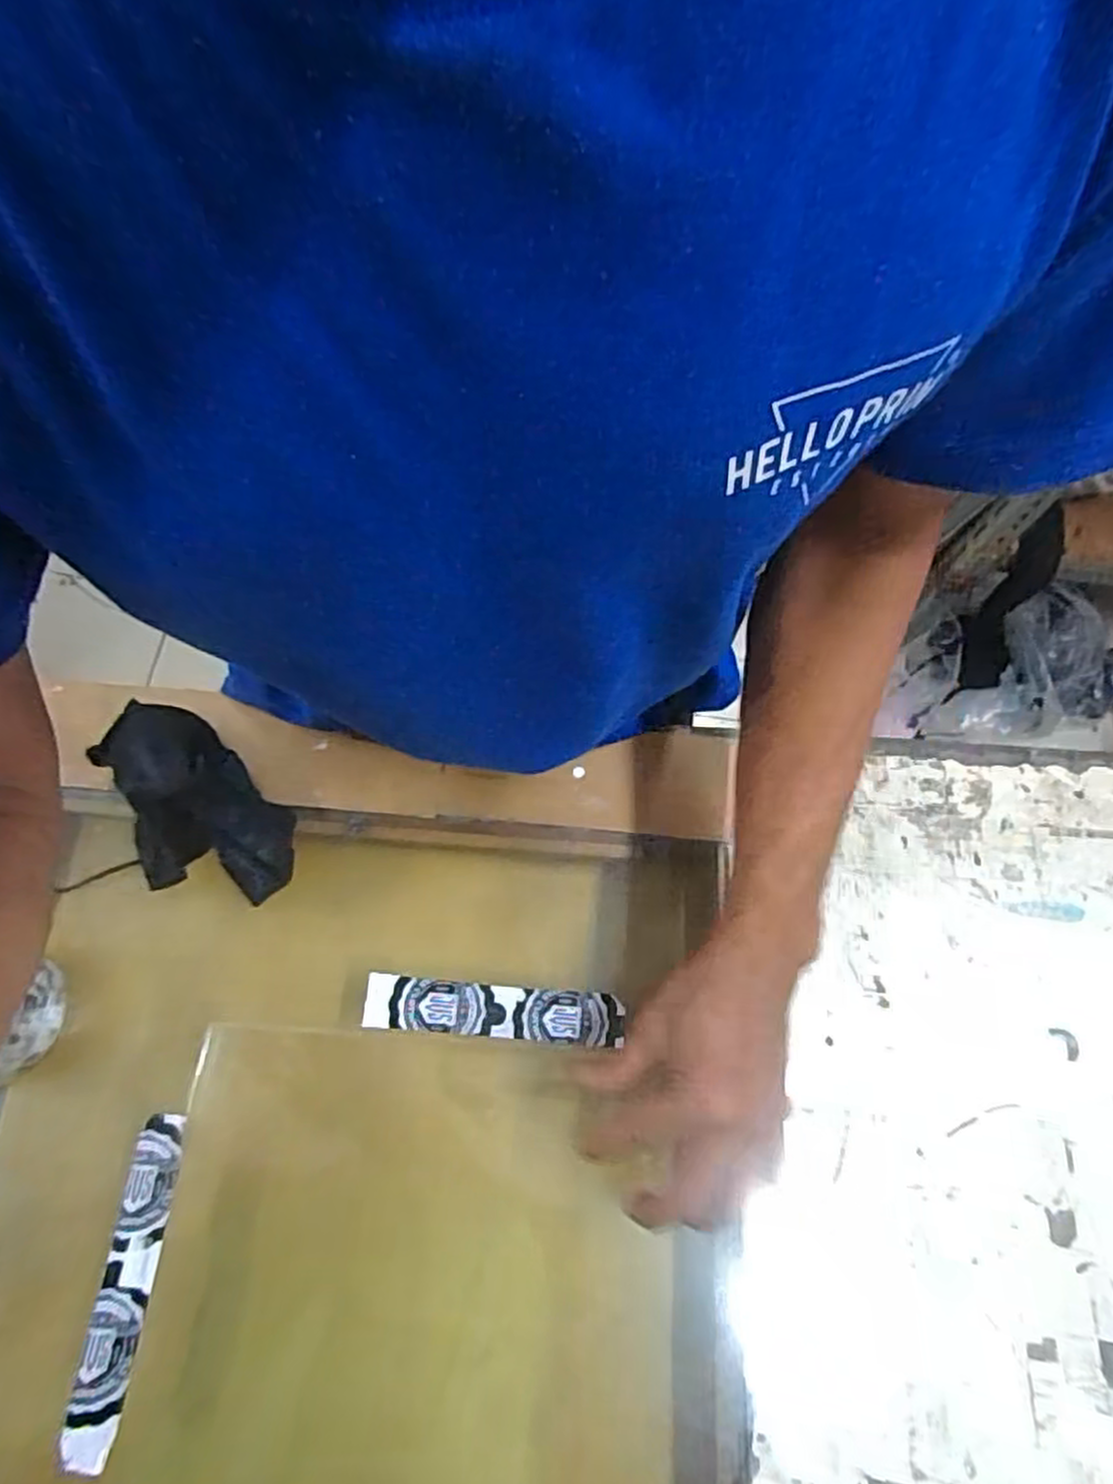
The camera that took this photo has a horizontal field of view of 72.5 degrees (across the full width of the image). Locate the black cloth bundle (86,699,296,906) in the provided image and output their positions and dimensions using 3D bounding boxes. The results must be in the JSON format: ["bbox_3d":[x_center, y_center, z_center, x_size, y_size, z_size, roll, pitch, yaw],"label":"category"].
[{"bbox_3d":[-0.232,0.041,0.471,0.139,0.047,0.092,41,73,14],"label":"black cloth bundle"}]

